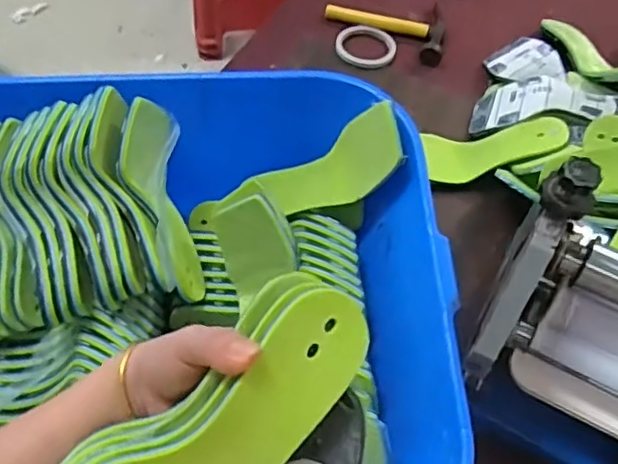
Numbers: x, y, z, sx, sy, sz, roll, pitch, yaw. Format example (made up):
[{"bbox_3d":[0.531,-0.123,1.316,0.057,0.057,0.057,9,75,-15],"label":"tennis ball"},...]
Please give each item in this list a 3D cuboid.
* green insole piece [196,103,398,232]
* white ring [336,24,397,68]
[{"bbox_3d":[-0.012,-0.055,0.654,0.231,0.061,0.068,-22,61,5],"label":"green insole piece"},{"bbox_3d":[0.089,-0.293,0.953,0.095,0.011,0.079,23,61,11],"label":"white ring"}]

